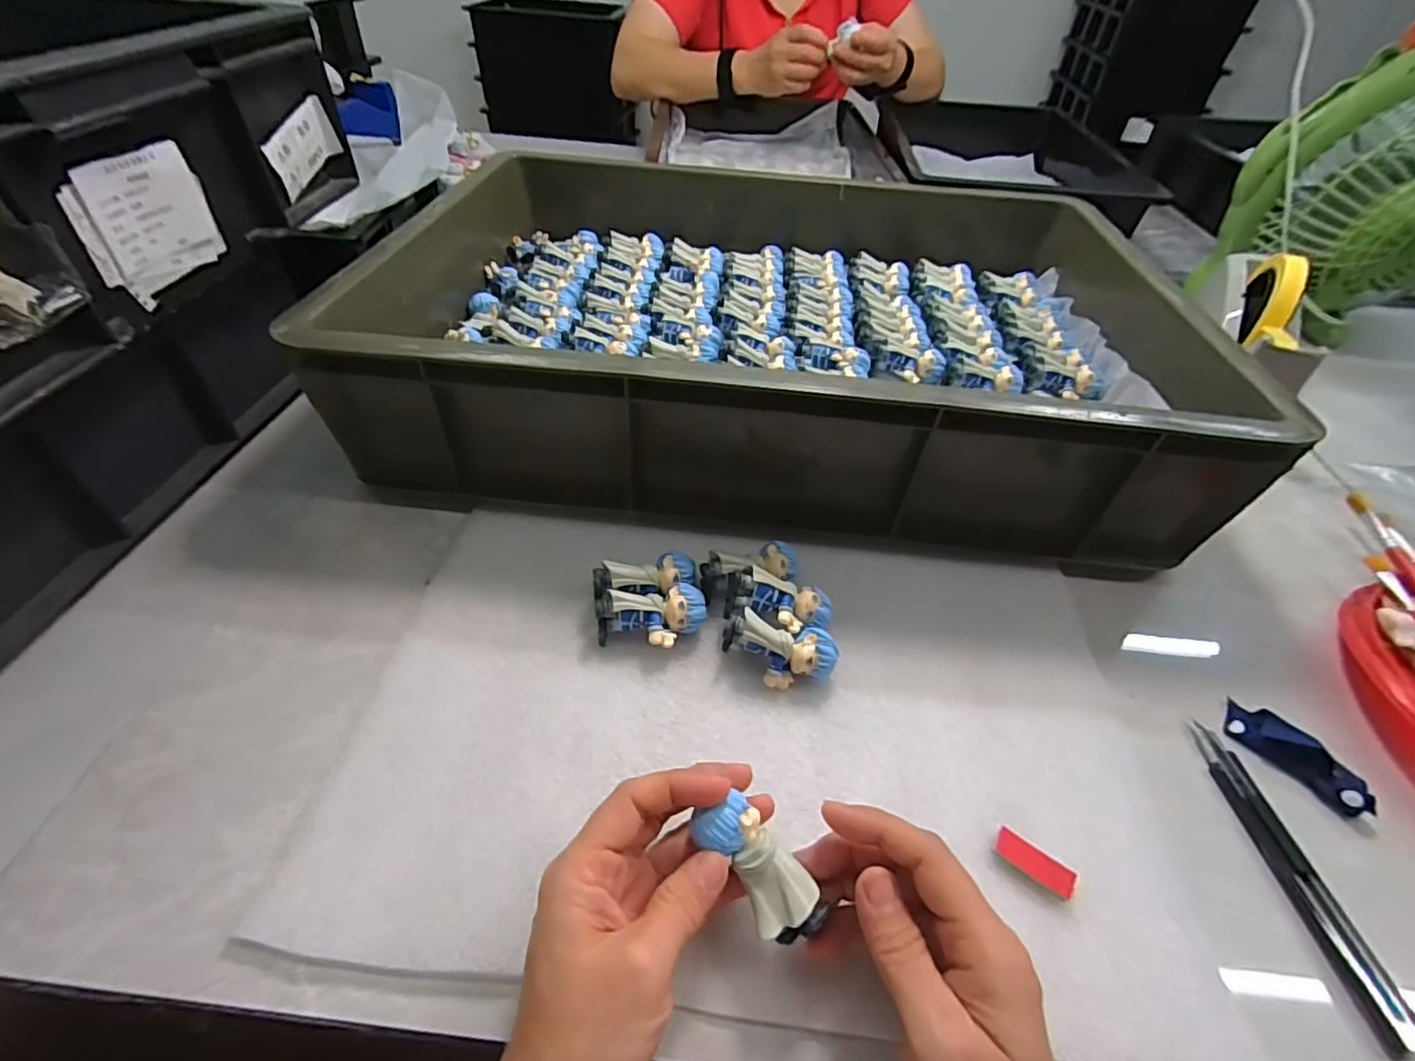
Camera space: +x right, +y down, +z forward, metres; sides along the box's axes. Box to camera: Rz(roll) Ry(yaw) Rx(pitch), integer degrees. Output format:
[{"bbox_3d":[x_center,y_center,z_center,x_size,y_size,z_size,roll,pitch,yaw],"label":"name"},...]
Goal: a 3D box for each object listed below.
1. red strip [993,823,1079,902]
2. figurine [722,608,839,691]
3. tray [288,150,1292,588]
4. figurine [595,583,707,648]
[{"bbox_3d":[0.151,0.153,0.281,0.036,0.004,0.015,29,51,22],"label":"red strip"},{"bbox_3d":[0.040,0.069,0.341,0.062,0.030,0.029,8,46,5],"label":"figurine"},{"bbox_3d":[0.061,-0.201,0.524,0.605,0.113,0.445,5,46,2],"label":"tray"},{"bbox_3d":[-0.031,0.053,0.353,0.062,0.027,0.032,-9,47,-12],"label":"figurine"}]

